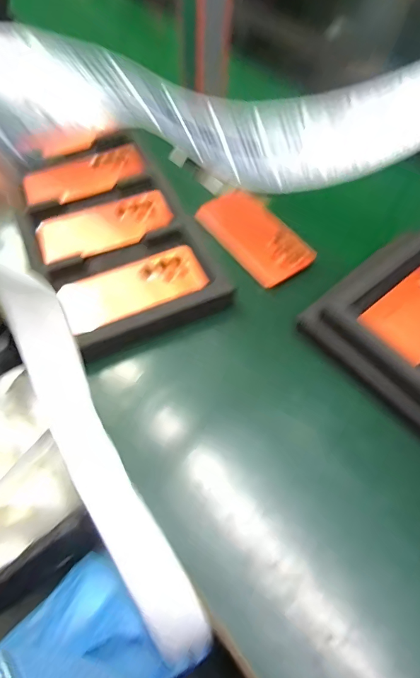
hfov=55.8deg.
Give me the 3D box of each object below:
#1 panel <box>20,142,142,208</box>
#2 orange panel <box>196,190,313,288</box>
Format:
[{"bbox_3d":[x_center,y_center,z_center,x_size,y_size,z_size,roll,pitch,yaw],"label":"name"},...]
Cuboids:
[{"bbox_3d":[-0.182,-0.242,0.588,0.179,0.013,0.073,-26,62,-17],"label":"panel"},{"bbox_3d":[0.059,-0.144,0.548,0.086,0.019,0.163,-32,64,-20],"label":"orange panel"}]

